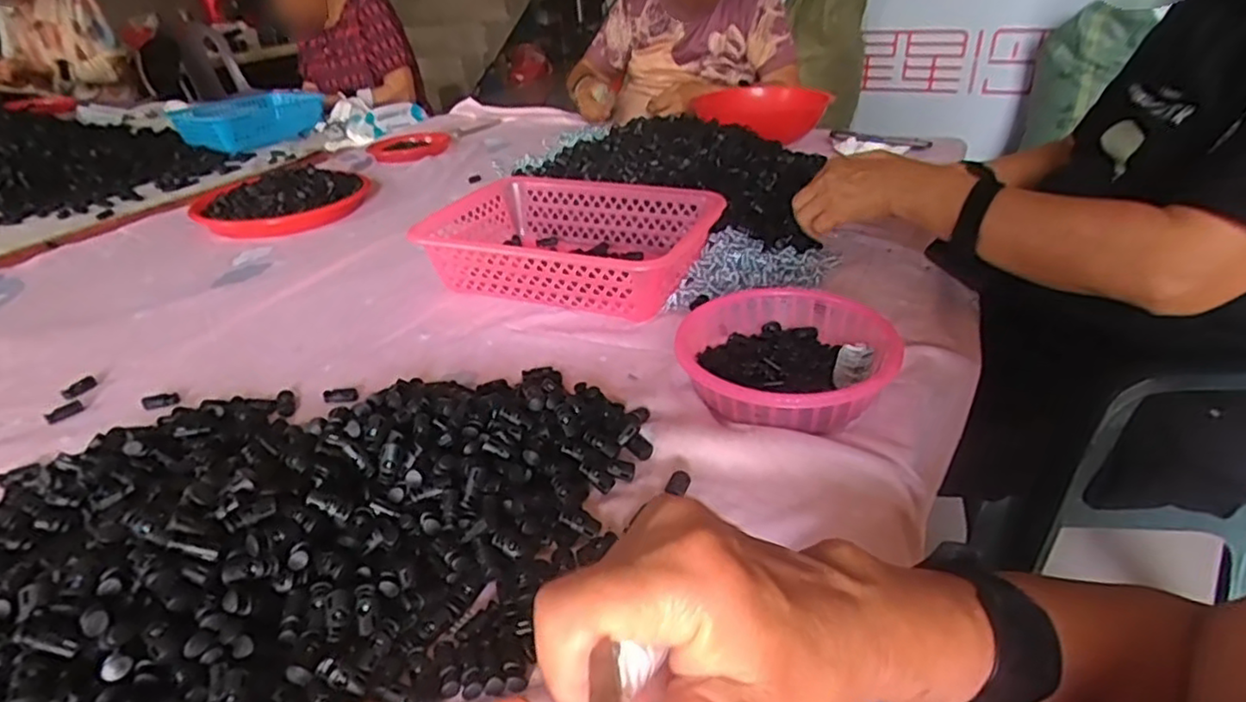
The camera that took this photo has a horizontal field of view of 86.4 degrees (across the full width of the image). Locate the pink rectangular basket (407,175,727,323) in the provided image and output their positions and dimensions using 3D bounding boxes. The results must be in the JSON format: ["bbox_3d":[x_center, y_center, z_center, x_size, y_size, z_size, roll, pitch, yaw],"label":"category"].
[{"bbox_3d":[-0.063,-0.128,0.757,0.303,0.073,0.206,11,35,19],"label":"pink rectangular basket"}]

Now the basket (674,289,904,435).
[{"bbox_3d":[0.128,0.007,0.545,0.158,0.051,0.168,-1,32,1],"label":"basket"}]

